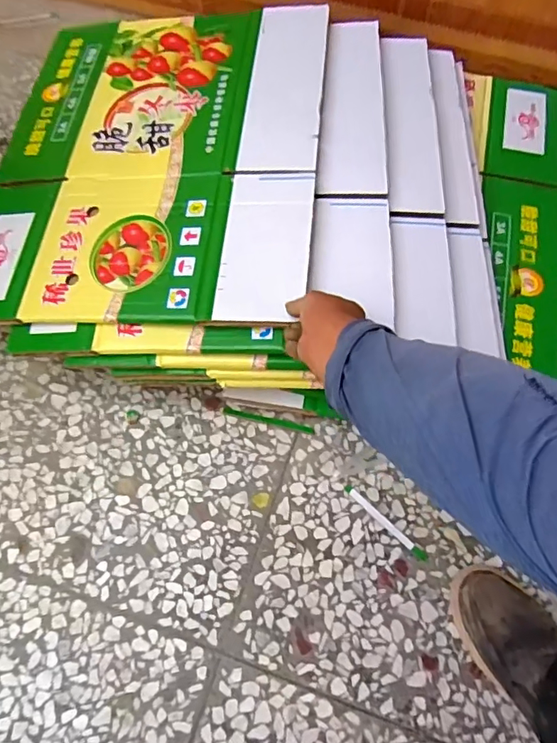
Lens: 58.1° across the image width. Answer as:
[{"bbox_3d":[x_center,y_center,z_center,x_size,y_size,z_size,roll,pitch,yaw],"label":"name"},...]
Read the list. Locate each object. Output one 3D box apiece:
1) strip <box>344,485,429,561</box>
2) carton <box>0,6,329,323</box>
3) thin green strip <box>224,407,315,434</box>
[{"bbox_3d":[0.139,0.196,0.651,0.130,0.004,0.013,41,74,16],"label":"strip"},{"bbox_3d":[-0.184,-0.342,0.758,0.482,0.012,0.602,2,66,8],"label":"carton"},{"bbox_3d":[-0.014,0.070,0.713,0.131,0.005,0.010,13,68,6],"label":"thin green strip"}]

